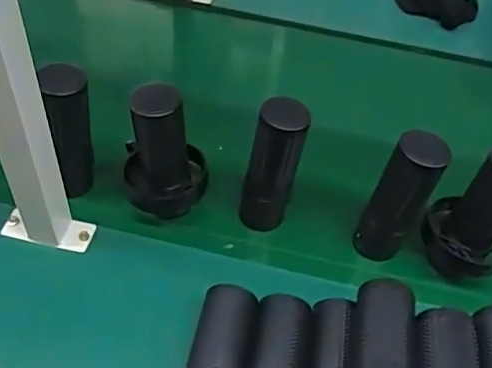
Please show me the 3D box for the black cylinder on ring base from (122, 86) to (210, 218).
[{"bbox_3d":[-0.092,-0.038,0.635,0.090,0.167,0.092,-4,49,-9],"label":"black cylinder on ring base"}]

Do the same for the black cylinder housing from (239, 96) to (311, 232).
[{"bbox_3d":[0.029,-0.016,0.632,0.059,0.168,0.043,10,48,3],"label":"black cylinder housing"}]

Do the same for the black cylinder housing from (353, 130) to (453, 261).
[{"bbox_3d":[0.168,0.017,0.617,0.058,0.165,0.060,25,51,17],"label":"black cylinder housing"}]

